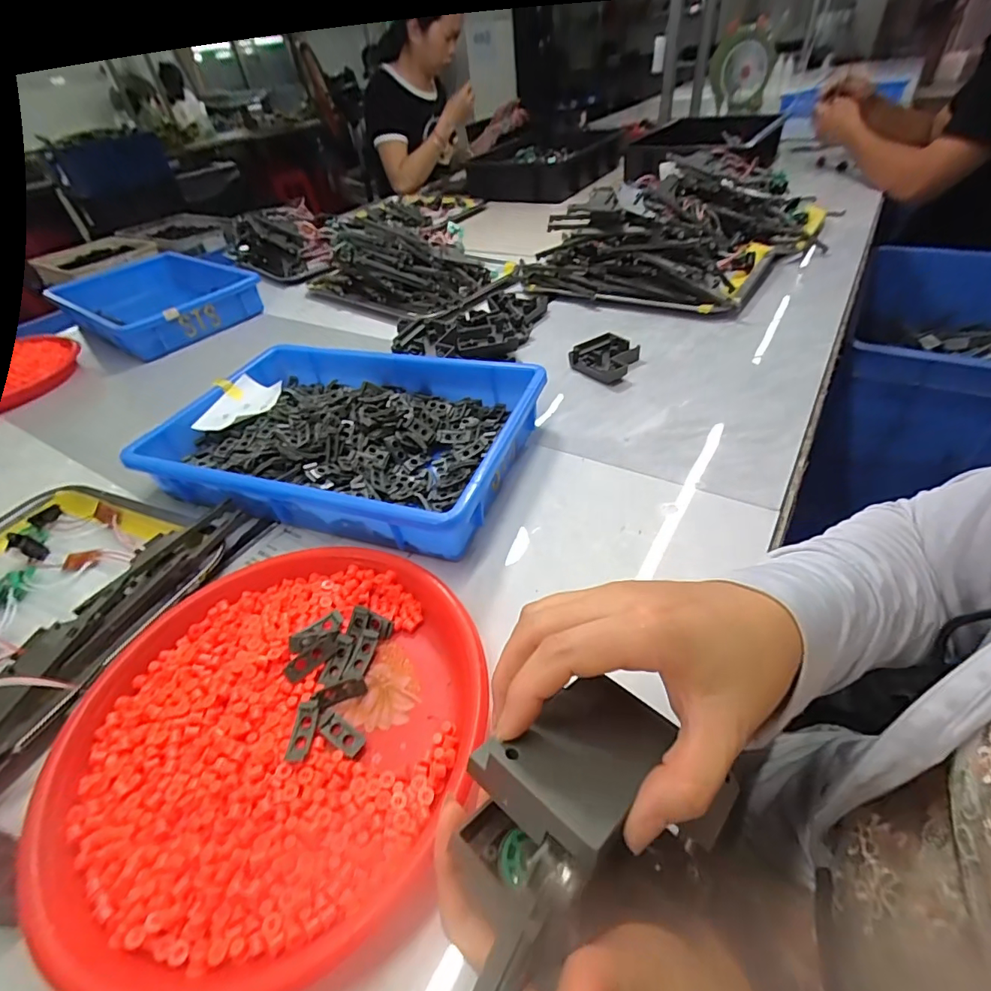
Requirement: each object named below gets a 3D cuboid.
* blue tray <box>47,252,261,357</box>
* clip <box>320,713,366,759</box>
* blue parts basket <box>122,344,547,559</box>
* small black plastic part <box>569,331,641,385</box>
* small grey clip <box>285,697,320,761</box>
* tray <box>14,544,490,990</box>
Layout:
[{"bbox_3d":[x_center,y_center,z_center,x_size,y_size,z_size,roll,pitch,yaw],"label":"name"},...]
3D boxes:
[{"bbox_3d":[-0.621,-0.359,0.902,0.394,0.067,0.257,29,54,33],"label":"blue tray"},{"bbox_3d":[-0.094,0.149,0.303,0.032,0.004,0.013,21,50,28],"label":"clip"},{"bbox_3d":[-0.153,-0.064,0.508,0.357,0.060,0.239,10,45,18],"label":"blue parts basket"},{"bbox_3d":[0.136,-0.174,0.618,0.076,0.021,0.101,16,48,24],"label":"small black plastic part"},{"bbox_3d":[-0.118,0.143,0.300,0.013,0.004,0.034,5,53,-3],"label":"small grey clip"},{"bbox_3d":[-0.138,0.137,0.306,0.253,0.032,0.245,-4,43,4],"label":"tray"}]

